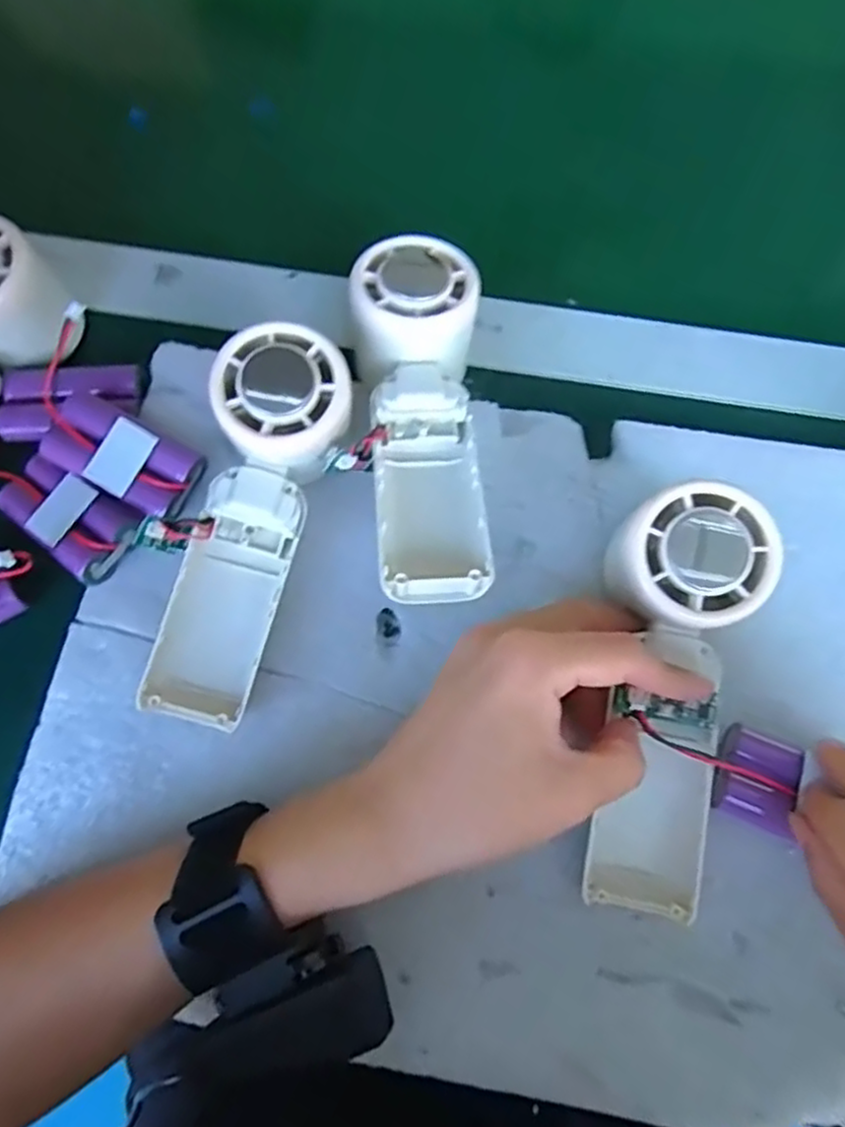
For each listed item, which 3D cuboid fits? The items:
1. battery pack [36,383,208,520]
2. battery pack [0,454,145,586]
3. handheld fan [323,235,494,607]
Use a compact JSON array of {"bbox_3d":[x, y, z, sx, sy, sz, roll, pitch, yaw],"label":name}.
[{"bbox_3d":[-0.136,-0.050,0.320,0.068,0.024,0.036,29,76,8],"label":"battery pack"},{"bbox_3d":[-0.160,-0.023,0.321,0.065,0.015,0.036,39,78,10],"label":"battery pack"},{"bbox_3d":[-0.003,-0.060,0.311,0.054,0.048,0.163,-2,74,0],"label":"handheld fan"}]

